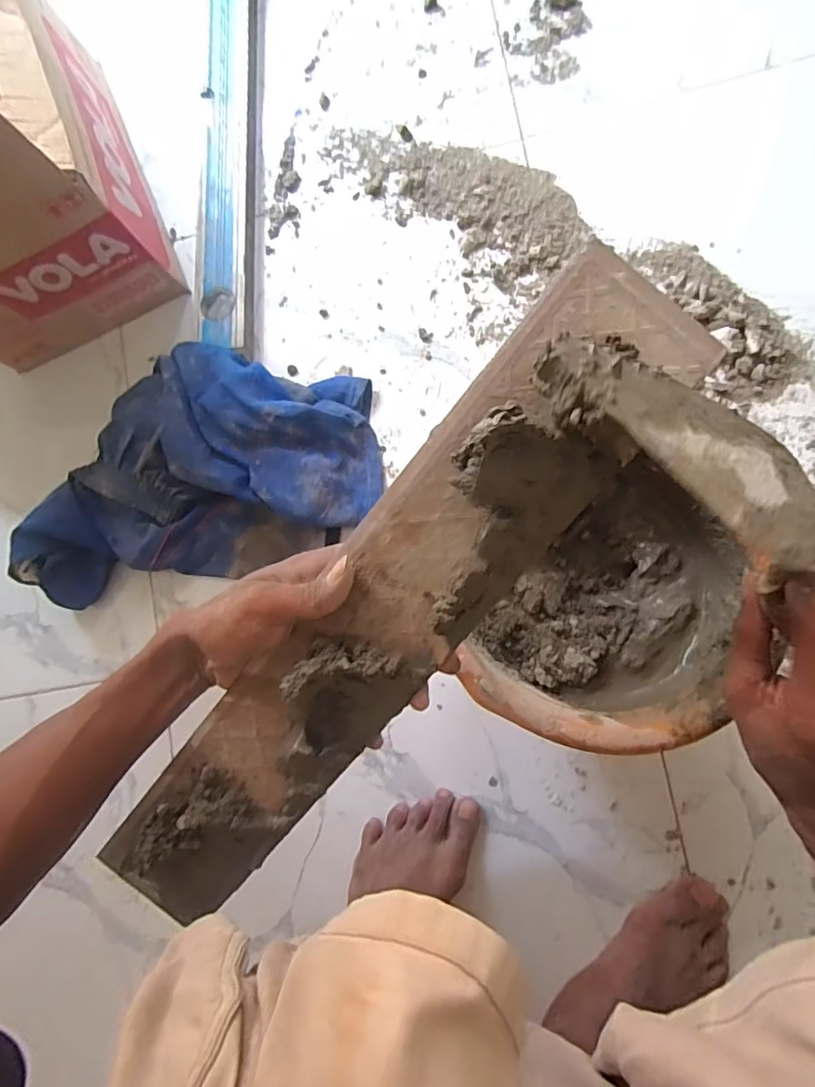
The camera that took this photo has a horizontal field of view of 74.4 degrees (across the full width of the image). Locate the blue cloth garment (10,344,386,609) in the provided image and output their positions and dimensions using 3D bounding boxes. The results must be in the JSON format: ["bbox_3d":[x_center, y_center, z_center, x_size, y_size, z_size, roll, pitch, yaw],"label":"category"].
[{"bbox_3d":[-0.224,-0.082,0.579,0.379,0.066,0.243,-10,84,8],"label":"blue cloth garment"}]

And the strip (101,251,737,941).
[{"bbox_3d":[-0.024,0.054,0.301,0.087,0.042,0.466,41,102,3],"label":"strip"}]

